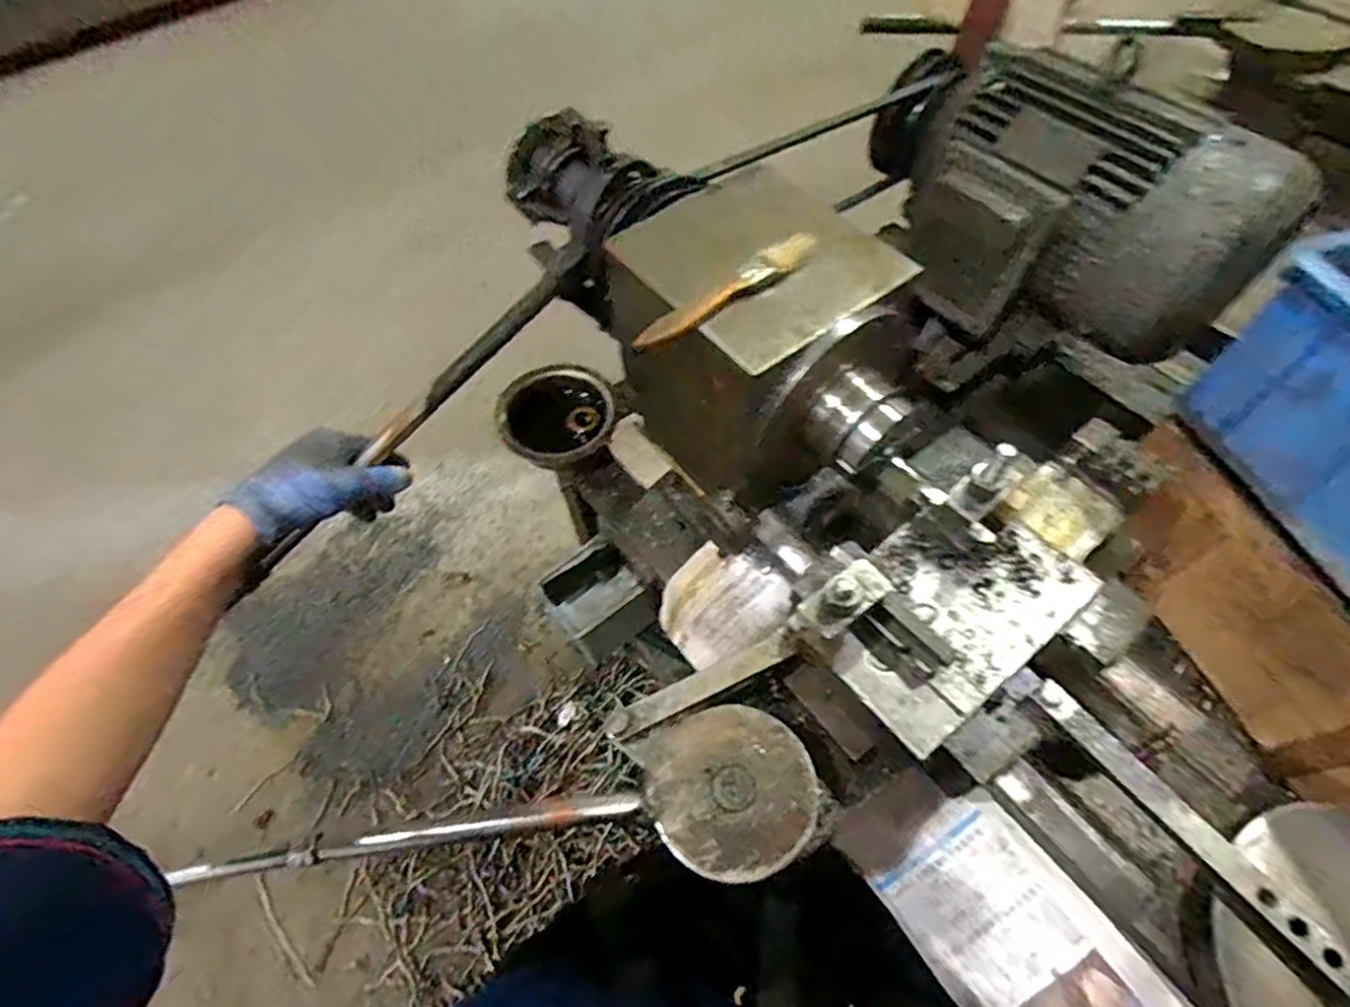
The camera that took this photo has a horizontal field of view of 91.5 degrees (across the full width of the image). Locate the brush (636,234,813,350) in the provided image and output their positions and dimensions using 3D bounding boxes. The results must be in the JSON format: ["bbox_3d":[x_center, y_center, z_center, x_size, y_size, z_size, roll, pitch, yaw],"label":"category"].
[{"bbox_3d":[0.033,-0.143,0.439,0.143,0.013,0.026,-35,63,-18],"label":"brush"}]

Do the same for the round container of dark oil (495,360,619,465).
[{"bbox_3d":[-0.127,-0.091,0.727,0.125,0.057,0.117,-1,58,2],"label":"round container of dark oil"}]

